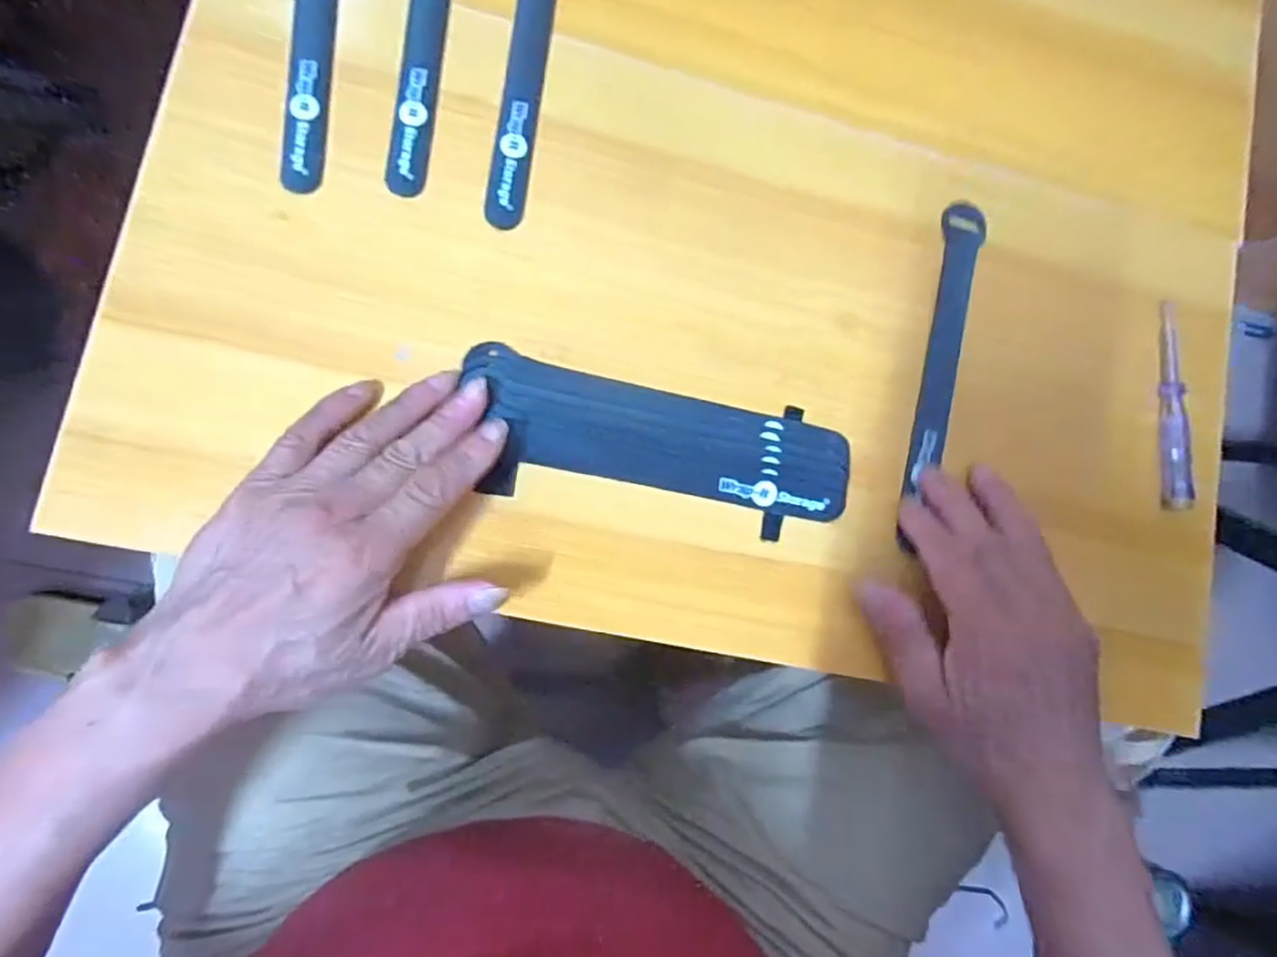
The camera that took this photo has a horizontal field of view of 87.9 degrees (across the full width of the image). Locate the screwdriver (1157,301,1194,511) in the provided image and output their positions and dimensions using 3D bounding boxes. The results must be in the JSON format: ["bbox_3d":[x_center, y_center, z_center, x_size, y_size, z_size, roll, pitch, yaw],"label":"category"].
[{"bbox_3d":[0.306,-0.041,0.382,0.013,0.016,0.117,3,85,-8],"label":"screwdriver"}]

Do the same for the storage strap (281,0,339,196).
[{"bbox_3d":[-0.159,-0.238,0.328,0.023,0.004,0.196,2,85,-8],"label":"storage strap"}]

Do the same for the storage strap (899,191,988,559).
[{"bbox_3d":[0.165,-0.059,0.363,0.022,0.007,0.198,15,82,-6],"label":"storage strap"}]

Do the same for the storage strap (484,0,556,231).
[{"bbox_3d":[-0.056,-0.224,0.344,0.024,0.004,0.194,7,84,-7],"label":"storage strap"}]

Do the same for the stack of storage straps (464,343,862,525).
[{"bbox_3d":[0.013,-0.020,0.335,0.195,0.018,0.054,14,83,-8],"label":"stack of storage straps"}]

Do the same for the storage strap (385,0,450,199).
[{"bbox_3d":[-0.106,-0.238,0.336,0.023,0.004,0.195,5,85,-7],"label":"storage strap"}]

